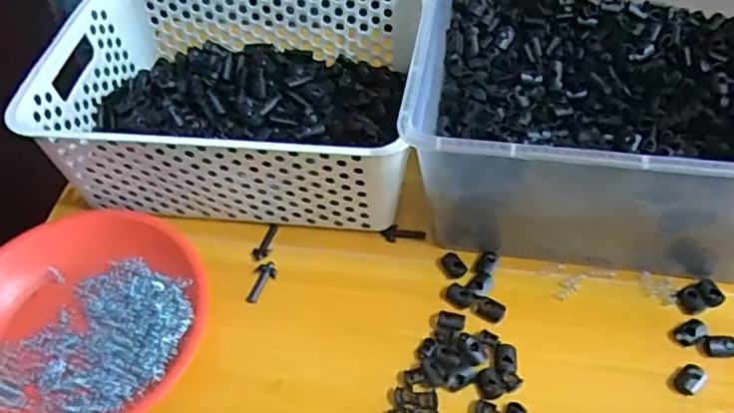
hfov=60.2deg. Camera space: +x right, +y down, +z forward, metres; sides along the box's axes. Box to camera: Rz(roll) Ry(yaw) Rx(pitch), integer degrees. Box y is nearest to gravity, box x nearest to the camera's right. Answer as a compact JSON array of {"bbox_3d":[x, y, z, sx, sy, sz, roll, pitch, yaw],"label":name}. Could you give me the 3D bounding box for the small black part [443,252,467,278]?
[{"bbox_3d":[0.069,0.046,0.502,0.015,0.008,0.020,-31,56,-20],"label":"small black part"}]

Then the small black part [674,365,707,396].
[{"bbox_3d":[0.222,0.118,0.434,0.023,0.007,0.016,-37,58,-24],"label":"small black part"}]

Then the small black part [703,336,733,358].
[{"bbox_3d":[0.250,0.099,0.447,0.022,0.007,0.015,1,51,4],"label":"small black part"}]

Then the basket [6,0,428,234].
[{"bbox_3d":[-0.109,-0.094,0.548,0.300,0.099,0.208,3,51,5],"label":"basket"}]

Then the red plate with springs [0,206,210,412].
[{"bbox_3d":[-0.213,0.086,0.469,0.187,0.036,0.180,-1,51,2],"label":"red plate with springs"}]

